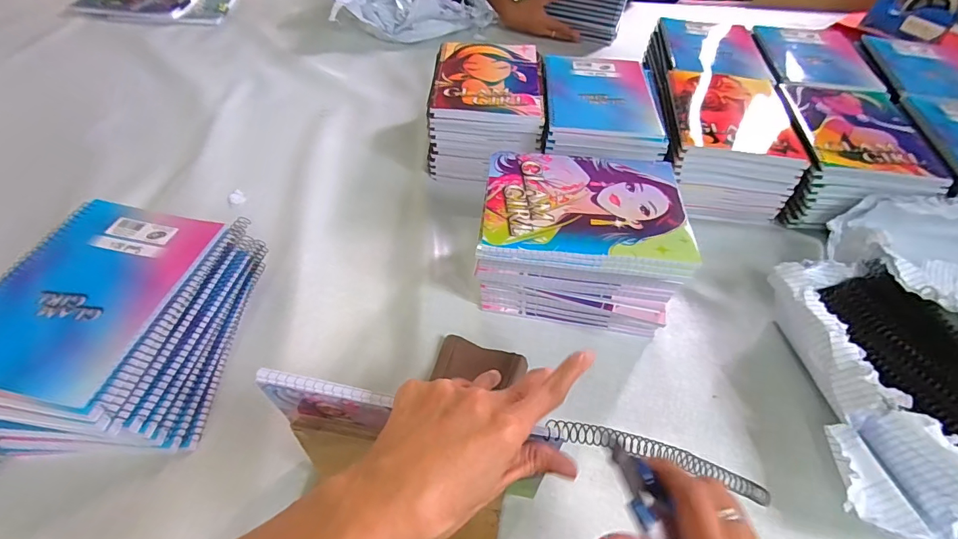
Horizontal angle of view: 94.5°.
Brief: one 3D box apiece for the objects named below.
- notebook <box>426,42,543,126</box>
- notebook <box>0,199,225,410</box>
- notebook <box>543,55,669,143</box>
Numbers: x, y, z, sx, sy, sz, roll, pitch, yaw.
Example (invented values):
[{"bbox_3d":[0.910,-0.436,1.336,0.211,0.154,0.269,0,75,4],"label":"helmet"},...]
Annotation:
[{"bbox_3d":[0.014,-0.276,0.642,0.153,0.013,0.193,3,52,0],"label":"notebook"},{"bbox_3d":[-0.344,0.014,0.391,0.149,0.015,0.195,10,50,3],"label":"notebook"},{"bbox_3d":[0.172,-0.247,0.634,0.154,0.014,0.209,3,53,1],"label":"notebook"}]

